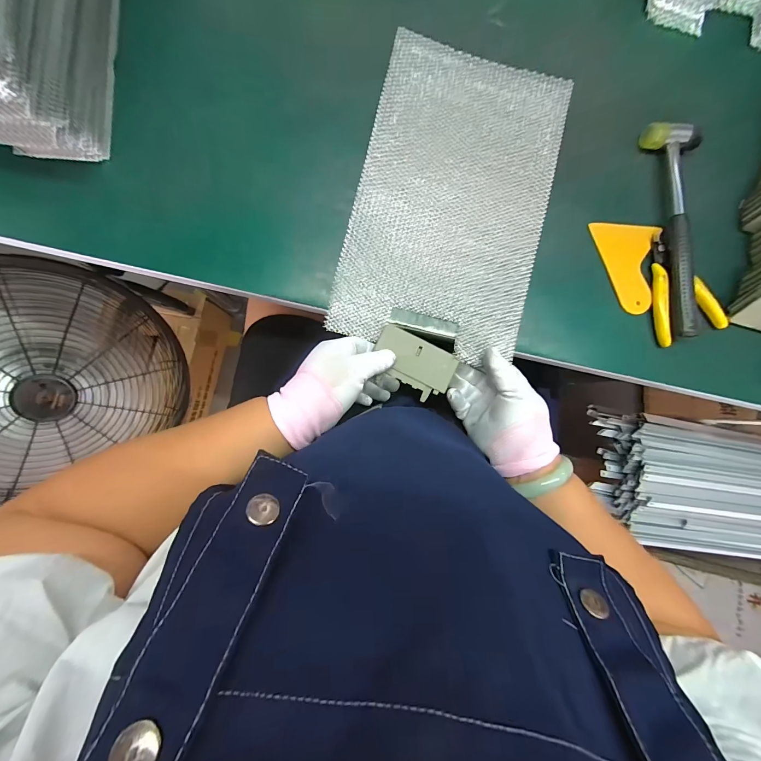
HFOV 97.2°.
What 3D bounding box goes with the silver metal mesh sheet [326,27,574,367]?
[{"bbox_3d":[0.078,-0.190,0.358,0.195,0.010,0.318,13,87,-4],"label":"silver metal mesh sheet"}]

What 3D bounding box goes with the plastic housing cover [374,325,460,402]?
[{"bbox_3d":[0.034,-0.019,0.350,0.083,0.008,0.053,27,86,-4],"label":"plastic housing cover"}]

